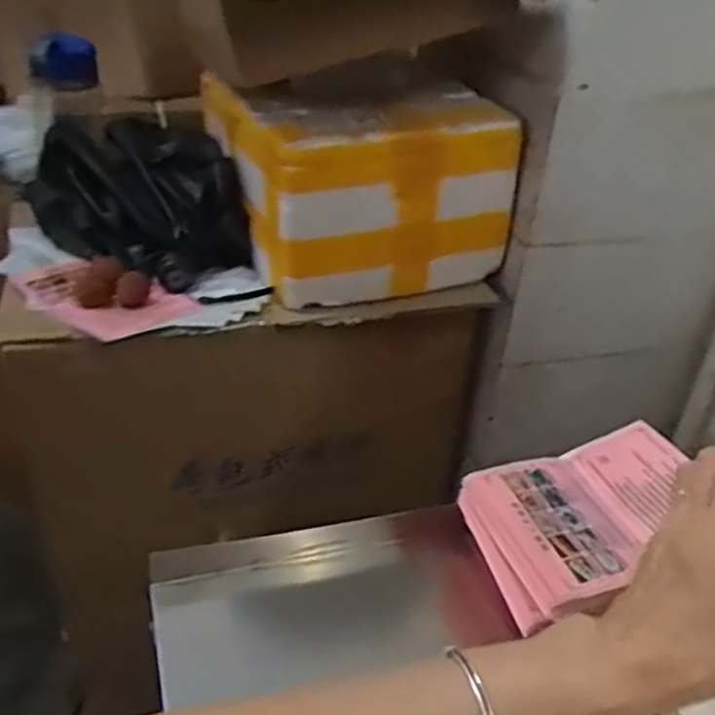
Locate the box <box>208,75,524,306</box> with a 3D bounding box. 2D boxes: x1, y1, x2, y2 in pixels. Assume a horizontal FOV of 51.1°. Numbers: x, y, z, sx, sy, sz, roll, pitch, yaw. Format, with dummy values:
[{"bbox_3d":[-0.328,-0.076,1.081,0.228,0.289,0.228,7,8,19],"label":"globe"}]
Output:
[{"bbox_3d":[0.003,-0.187,0.814,0.264,0.178,0.199,-10,35,-21],"label":"box"}]

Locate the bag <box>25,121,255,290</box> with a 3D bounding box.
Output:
[{"bbox_3d":[-0.240,-0.183,0.828,0.166,0.114,0.227,-25,43,-38],"label":"bag"}]

